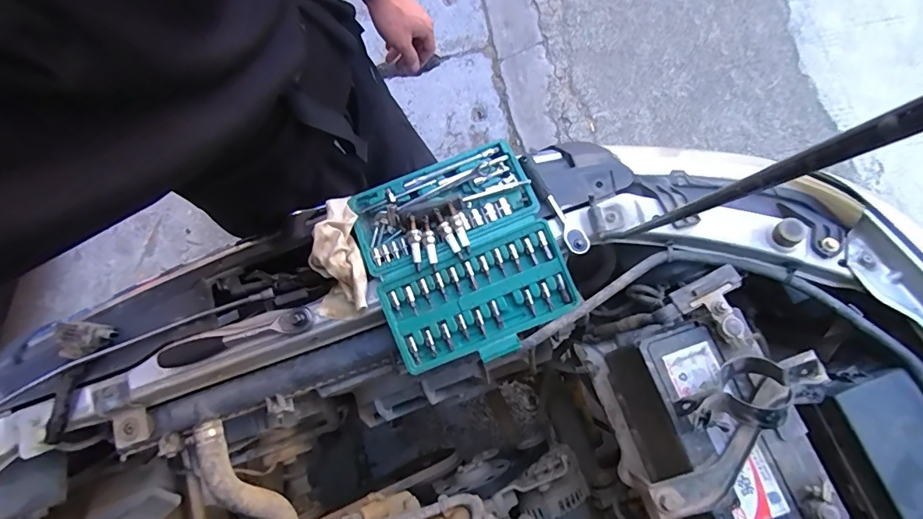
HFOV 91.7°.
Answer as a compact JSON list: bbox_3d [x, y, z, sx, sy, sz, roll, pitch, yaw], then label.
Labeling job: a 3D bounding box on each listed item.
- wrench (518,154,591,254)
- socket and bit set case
[{"bbox_3d":[0.118,-0.072,0.580,0.024,0.017,0.147,-29,73,-5],"label":"wrench"},{"bbox_3d":[-0.001,-0.007,0.572,0.232,0.041,0.256,-22,72,-3],"label":"socket and bit set case"}]

